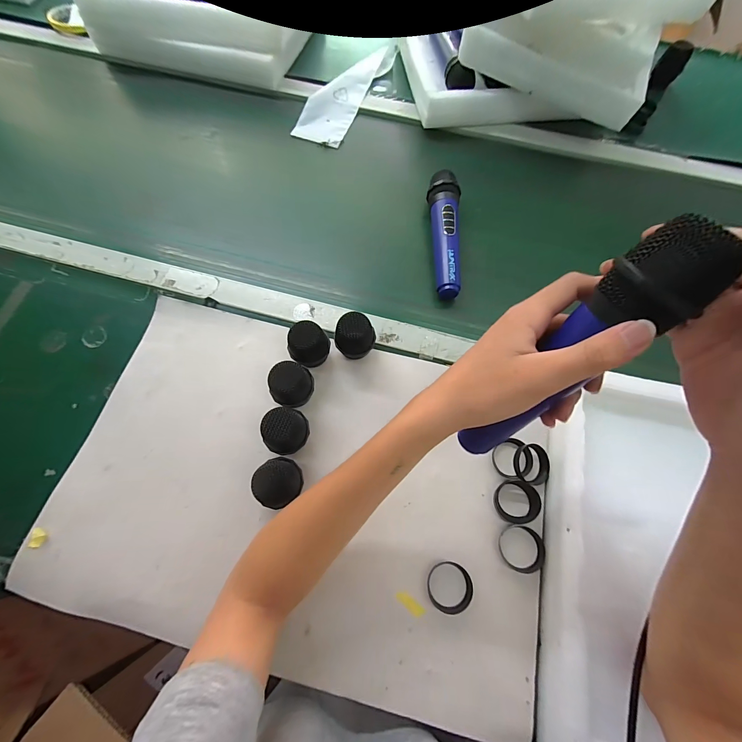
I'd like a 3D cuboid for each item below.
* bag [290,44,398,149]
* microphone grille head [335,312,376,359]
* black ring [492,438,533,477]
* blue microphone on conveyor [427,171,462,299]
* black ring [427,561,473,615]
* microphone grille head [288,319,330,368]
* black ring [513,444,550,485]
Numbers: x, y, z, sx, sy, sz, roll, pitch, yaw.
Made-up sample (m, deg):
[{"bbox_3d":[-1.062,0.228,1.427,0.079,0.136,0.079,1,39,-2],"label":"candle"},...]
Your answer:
[{"bbox_3d":[-0.044,-0.518,0.597,0.087,0.021,0.277,22,70,6],"label":"bag"},{"bbox_3d":[-0.019,-0.038,0.391,0.046,0.057,0.039,-18,71,-9],"label":"microphone grille head"},{"bbox_3d":[0.160,0.099,0.366,0.042,0.012,0.041,1,68,-1],"label":"black ring"},{"bbox_3d":[0.107,-0.195,0.468,0.042,0.054,0.192,2,69,-1],"label":"blue microphone on conveyor"},{"bbox_3d":[0.079,0.217,0.325,0.045,0.010,0.045,1,69,-2],"label":"black ring"},{"bbox_3d":[-0.074,-0.027,0.385,0.046,0.057,0.042,21,70,6],"label":"microphone grille head"},{"bbox_3d":[0.178,0.103,0.361,0.044,0.012,0.044,2,83,-17],"label":"black ring"}]

